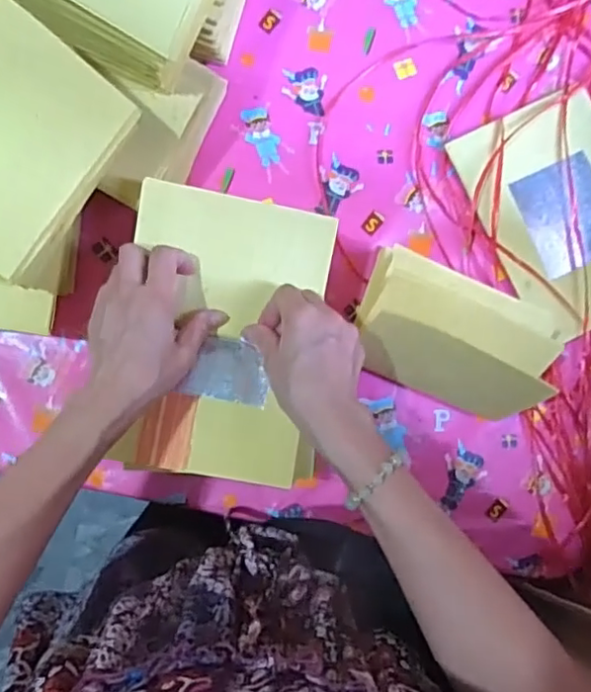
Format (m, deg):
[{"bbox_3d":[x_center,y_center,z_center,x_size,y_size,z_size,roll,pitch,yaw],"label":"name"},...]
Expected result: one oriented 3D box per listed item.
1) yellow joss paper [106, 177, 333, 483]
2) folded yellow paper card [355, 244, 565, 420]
[{"bbox_3d":[-0.055,-0.008,0.512,0.154,0.032,0.229,4,90,-7],"label":"yellow joss paper"},{"bbox_3d":[0.144,-0.007,0.574,0.174,0.102,0.111,24,87,-6],"label":"folded yellow paper card"}]

